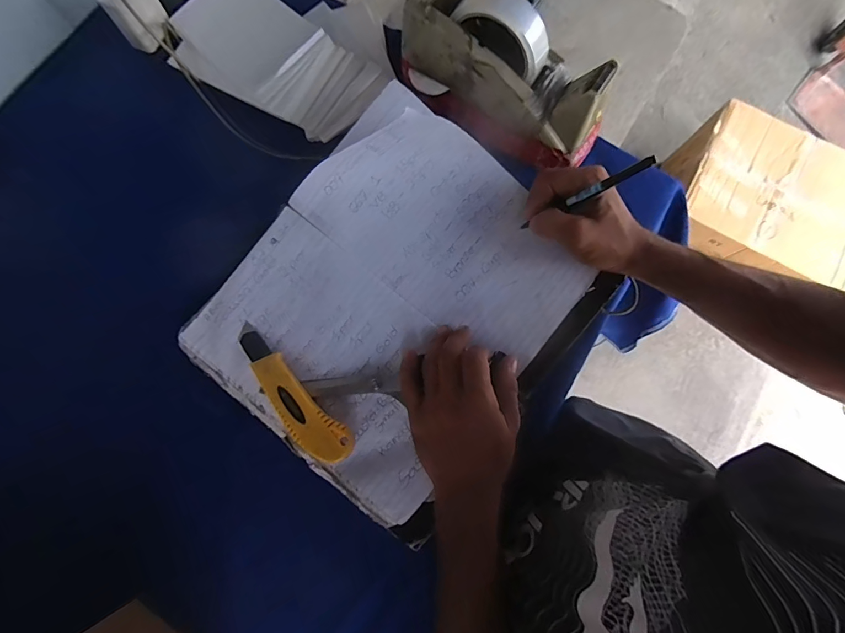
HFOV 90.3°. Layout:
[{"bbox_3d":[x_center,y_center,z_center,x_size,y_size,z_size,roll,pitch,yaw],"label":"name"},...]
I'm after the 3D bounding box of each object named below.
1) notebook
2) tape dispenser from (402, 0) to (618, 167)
[{"bbox_3d":[-0.020,-0.013,0.398,0.292,0.034,0.329,39,84,6],"label":"notebook"},{"bbox_3d":[0.079,-0.235,0.415,0.219,0.109,0.073,30,80,6],"label":"tape dispenser"}]

